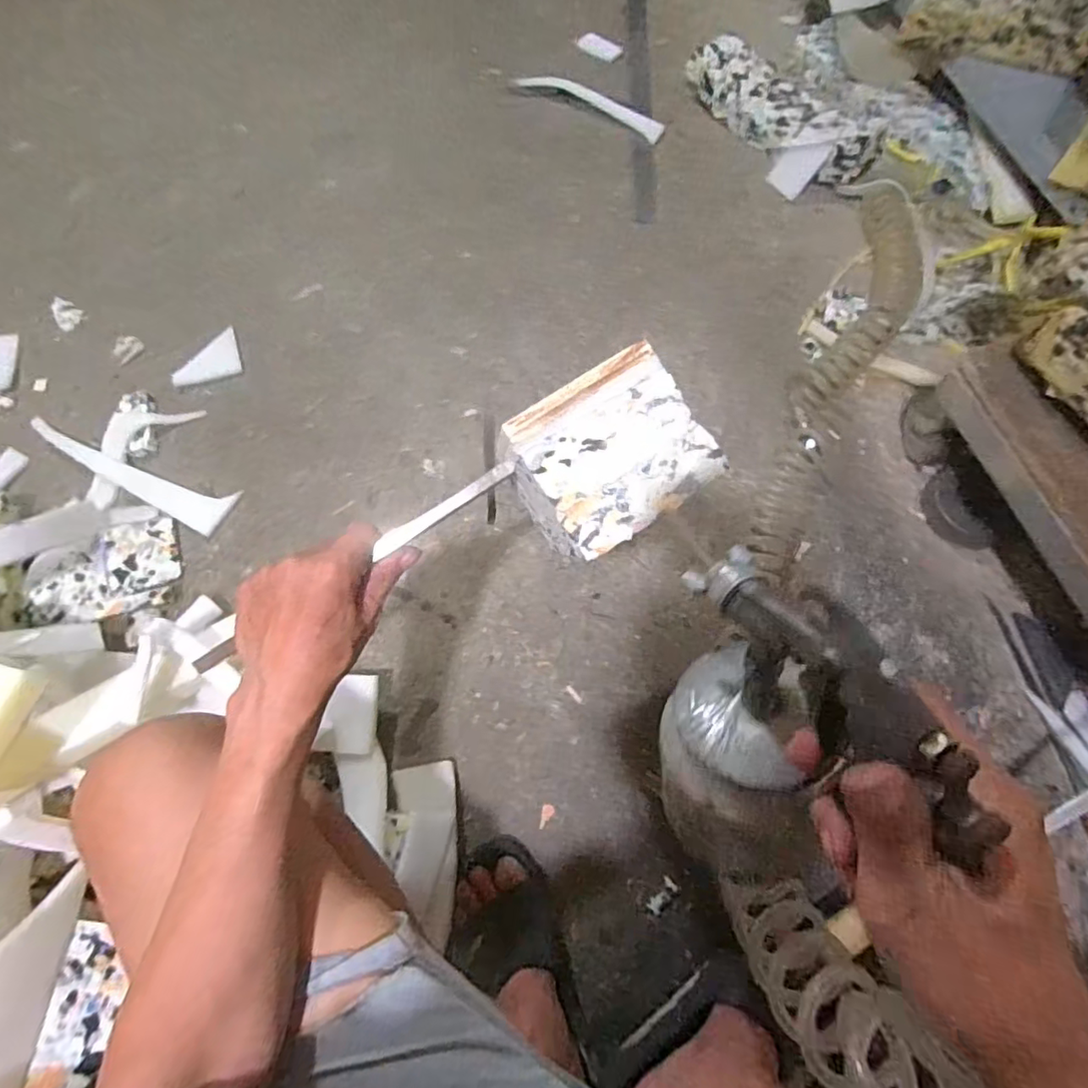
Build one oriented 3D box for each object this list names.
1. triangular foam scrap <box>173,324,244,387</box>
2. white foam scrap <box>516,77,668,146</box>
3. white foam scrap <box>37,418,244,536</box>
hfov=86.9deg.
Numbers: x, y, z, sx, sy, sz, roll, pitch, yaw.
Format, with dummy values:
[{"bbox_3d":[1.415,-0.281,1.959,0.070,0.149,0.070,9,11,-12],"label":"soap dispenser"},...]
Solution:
[{"bbox_3d":[-0.517,-0.285,0.878,0.095,0.016,0.092,-21,68,-5],"label":"triangular foam scrap"},{"bbox_3d":[0.085,-0.807,1.048,0.303,0.023,0.054,33,73,15],"label":"white foam scrap"},{"bbox_3d":[-0.586,-0.103,0.800,0.334,0.016,0.063,22,71,12],"label":"white foam scrap"}]

